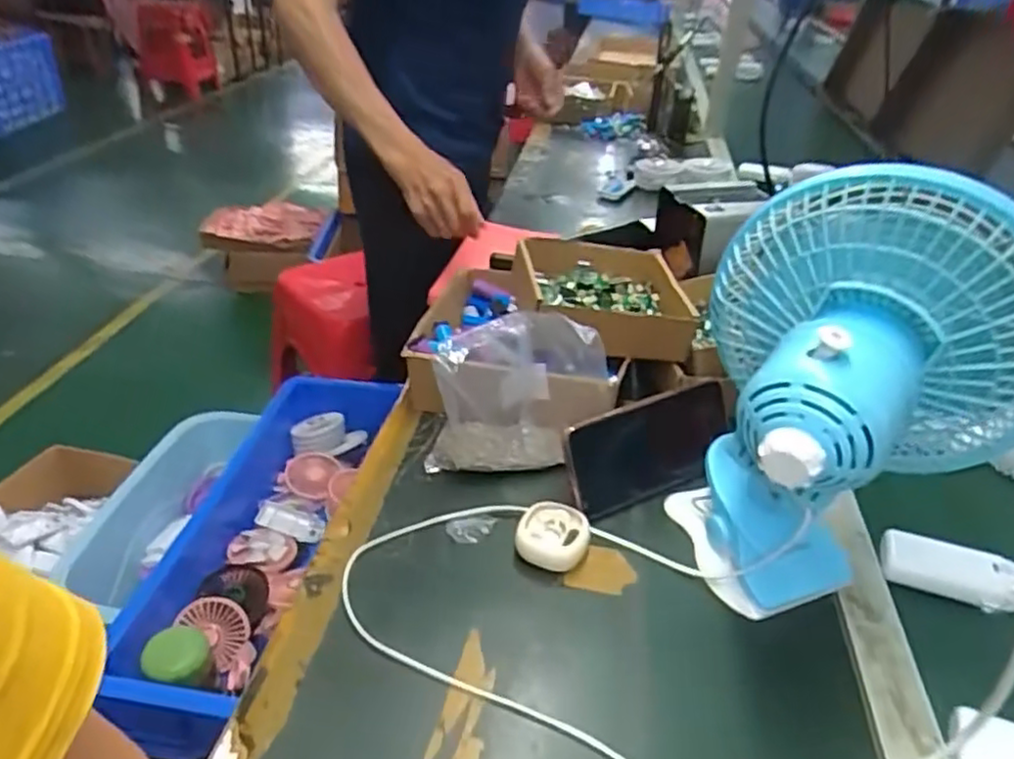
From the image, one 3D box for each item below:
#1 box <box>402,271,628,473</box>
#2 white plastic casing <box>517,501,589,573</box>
[{"bbox_3d":[0.005,-0.003,0.637,0.200,0.140,0.127,2,34,0],"label":"box"},{"bbox_3d":[0.037,0.126,0.551,0.055,0.026,0.054,1,34,-1],"label":"white plastic casing"}]

